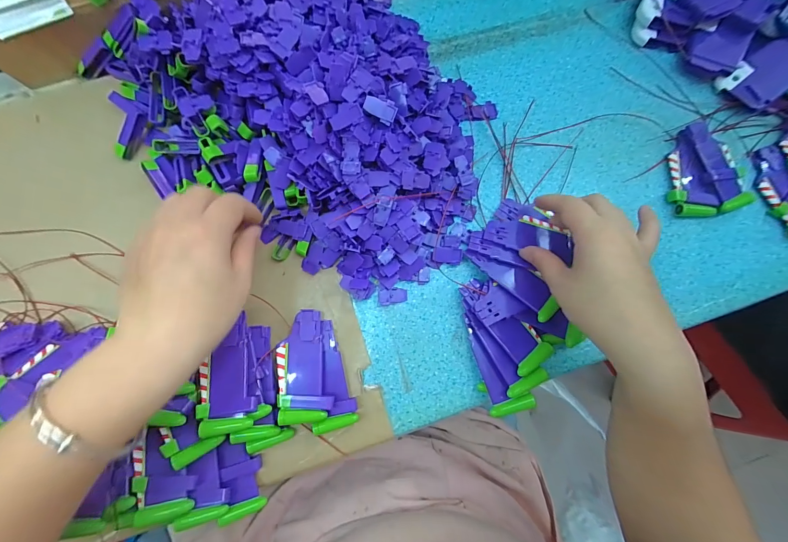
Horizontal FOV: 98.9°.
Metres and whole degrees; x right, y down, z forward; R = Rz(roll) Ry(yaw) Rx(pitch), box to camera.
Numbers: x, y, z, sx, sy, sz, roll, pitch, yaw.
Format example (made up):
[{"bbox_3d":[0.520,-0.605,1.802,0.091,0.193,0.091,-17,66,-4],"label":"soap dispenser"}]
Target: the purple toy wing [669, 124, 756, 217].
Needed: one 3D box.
[{"bbox_3d":[0.297,-0.097,0.320,0.065,0.021,0.090,0,84,-4],"label":"purple toy wing"}]

